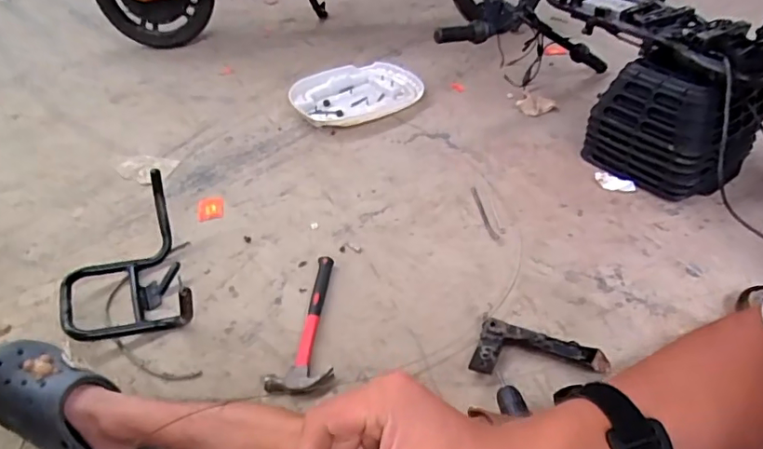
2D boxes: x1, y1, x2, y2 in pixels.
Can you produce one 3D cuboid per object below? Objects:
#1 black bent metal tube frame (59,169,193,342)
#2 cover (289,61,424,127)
[{"bbox_3d":[-0.449,0.086,0.896,0.211,0.140,0.299,-18,45,-18],"label":"black bent metal tube frame"},{"bbox_3d":[-0.062,-0.375,1.452,0.368,0.060,0.254,-29,49,-27],"label":"cover"}]

